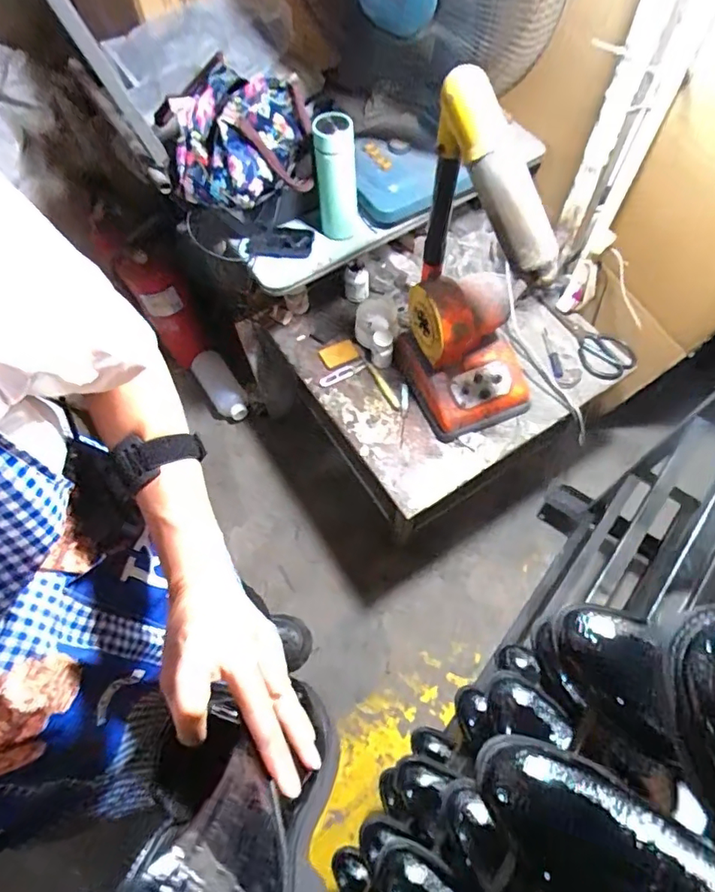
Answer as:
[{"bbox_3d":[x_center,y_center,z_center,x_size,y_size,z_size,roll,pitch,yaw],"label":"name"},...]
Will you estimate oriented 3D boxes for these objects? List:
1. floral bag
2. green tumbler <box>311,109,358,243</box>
[{"bbox_3d":[-0.187,-0.509,0.835,0.209,0.120,0.234,-2,64,2],"label":"floral bag"},{"bbox_3d":[-0.035,-0.445,0.866,0.066,0.195,0.069,-6,64,0],"label":"green tumbler"}]

